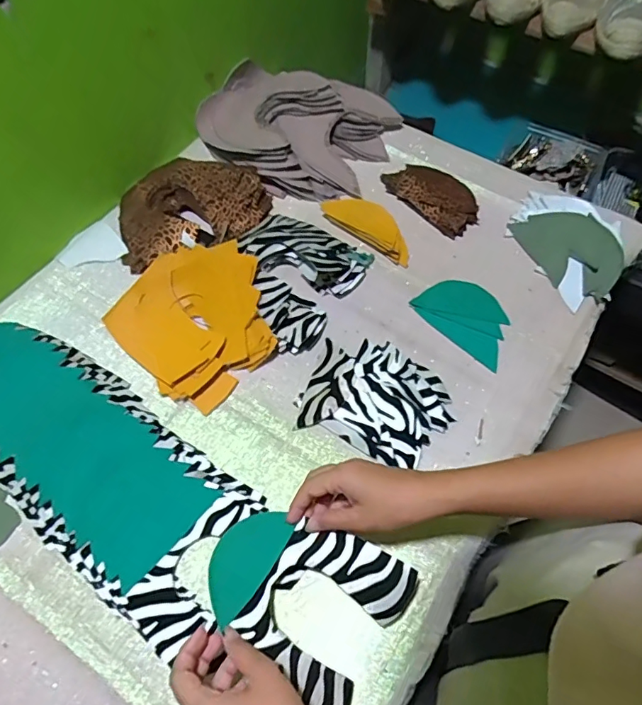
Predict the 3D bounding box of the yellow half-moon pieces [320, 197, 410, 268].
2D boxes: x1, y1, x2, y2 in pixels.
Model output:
[{"bbox_3d":[0.068,-0.171,0.657,0.137,0.016,0.056,37,67,17],"label":"yellow half-moon pieces"}]

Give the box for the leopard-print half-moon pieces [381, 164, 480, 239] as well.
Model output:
[{"bbox_3d":[0.157,-0.223,0.689,0.139,0.014,0.084,40,68,18],"label":"leopard-print half-moon pieces"}]

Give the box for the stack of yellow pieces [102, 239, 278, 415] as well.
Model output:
[{"bbox_3d":[-0.140,-0.044,0.571,0.175,0.047,0.170,41,69,19],"label":"stack of yellow pieces"}]

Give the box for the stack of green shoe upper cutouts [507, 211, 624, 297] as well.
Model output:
[{"bbox_3d":[0.319,-0.132,0.629,0.091,0.012,0.133,-33,71,7],"label":"stack of green shoe upper cutouts"}]

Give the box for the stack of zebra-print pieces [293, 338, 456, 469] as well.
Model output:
[{"bbox_3d":[0.061,0.049,0.539,0.154,0.025,0.120,21,64,10],"label":"stack of zebra-print pieces"}]

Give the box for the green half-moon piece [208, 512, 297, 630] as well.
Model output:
[{"bbox_3d":[-0.069,0.181,0.434,0.050,0.016,0.094,29,65,14],"label":"green half-moon piece"}]

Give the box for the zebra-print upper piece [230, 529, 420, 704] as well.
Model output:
[{"bbox_3d":[0.003,0.219,0.424,0.112,0.028,0.131,30,66,14],"label":"zebra-print upper piece"}]

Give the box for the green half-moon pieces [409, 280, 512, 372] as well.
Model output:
[{"bbox_3d":[0.181,-0.044,0.603,0.080,0.006,0.122,-39,69,-19],"label":"green half-moon pieces"}]

